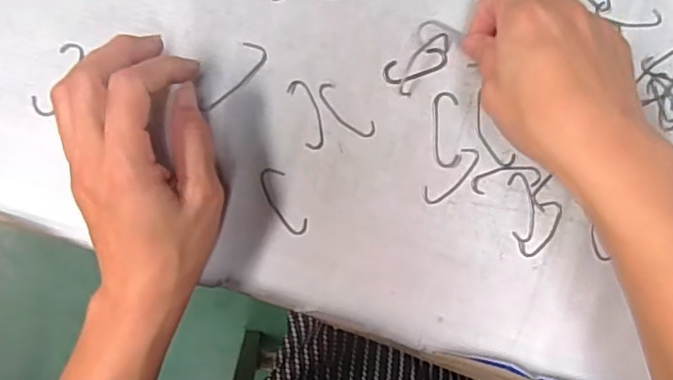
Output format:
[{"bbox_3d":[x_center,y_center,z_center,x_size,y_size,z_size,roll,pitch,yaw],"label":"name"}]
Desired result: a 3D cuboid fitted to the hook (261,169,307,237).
[{"bbox_3d":[-0.029,0.006,0.330,0.015,0.004,0.042,-26,89,-5],"label":"hook"}]

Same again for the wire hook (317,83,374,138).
[{"bbox_3d":[0.006,-0.045,0.338,0.040,0.004,0.013,44,85,-1],"label":"wire hook"}]

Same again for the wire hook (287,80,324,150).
[{"bbox_3d":[-0.016,-0.043,0.335,0.013,0.004,0.041,-19,88,-5],"label":"wire hook"}]

